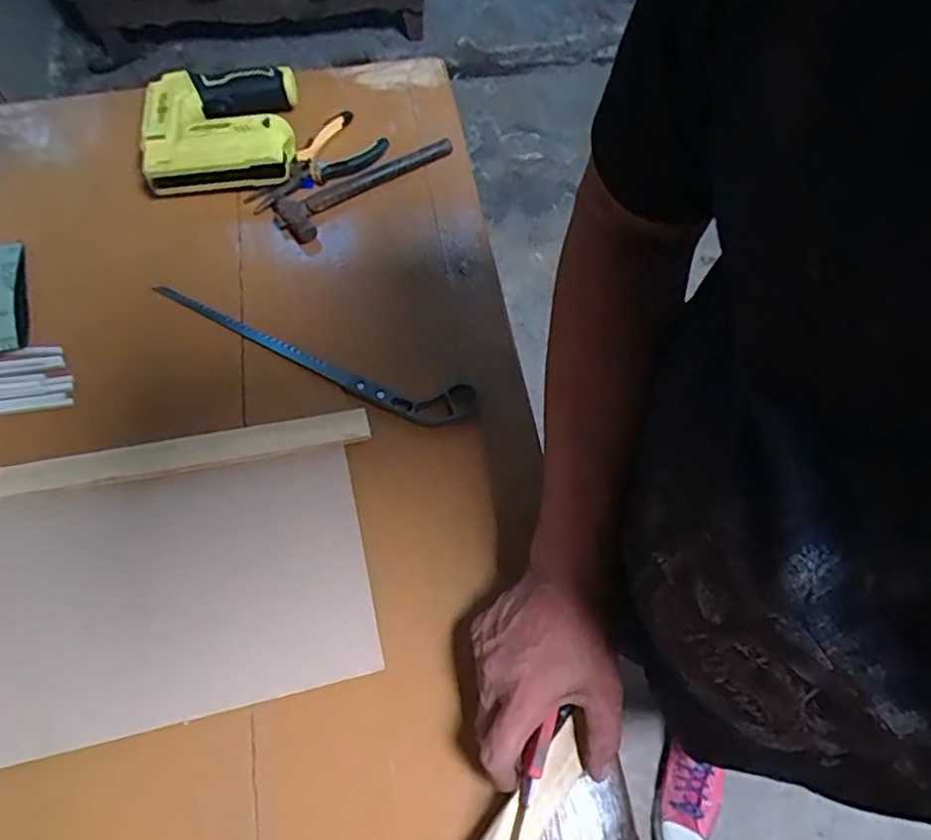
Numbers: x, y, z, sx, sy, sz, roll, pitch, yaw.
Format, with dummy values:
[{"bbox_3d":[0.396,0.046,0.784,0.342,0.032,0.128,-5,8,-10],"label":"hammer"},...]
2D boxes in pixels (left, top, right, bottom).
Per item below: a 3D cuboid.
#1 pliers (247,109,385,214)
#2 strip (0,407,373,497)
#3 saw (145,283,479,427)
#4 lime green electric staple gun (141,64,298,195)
[{"bbox_3d":[-0.157,-0.265,0.682,0.075,0.021,0.152,40,70,15],"label":"pliers"},{"bbox_3d":[-0.225,0.027,0.529,0.288,0.016,0.030,-11,66,-7],"label":"strip"},{"bbox_3d":[-0.145,-0.057,0.579,0.316,0.016,0.045,19,66,7],"label":"saw"},{"bbox_3d":[-0.254,-0.307,0.671,0.150,0.040,0.142,-7,66,-5],"label":"lime green electric staple gun"}]

